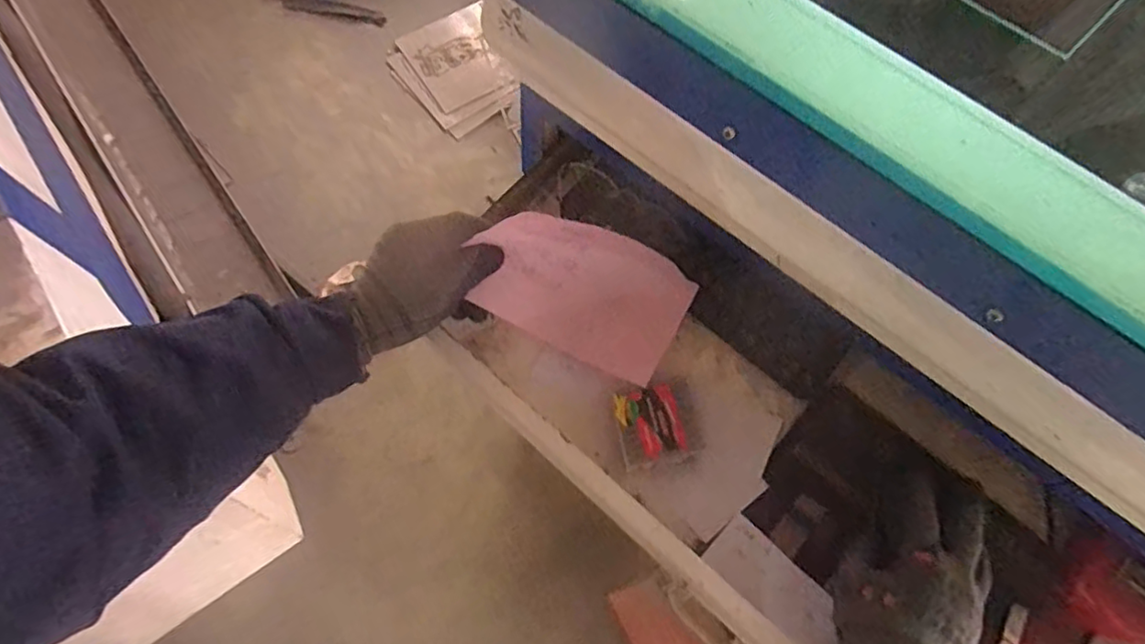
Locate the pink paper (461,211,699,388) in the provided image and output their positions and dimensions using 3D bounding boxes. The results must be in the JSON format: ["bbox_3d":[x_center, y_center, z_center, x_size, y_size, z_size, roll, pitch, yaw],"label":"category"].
[{"bbox_3d":[0.013,-0.022,0.507,0.178,0.048,0.105,25,101,-19],"label":"pink paper"}]

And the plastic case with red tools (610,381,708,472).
[{"bbox_3d":[0.070,0.084,0.512,0.065,0.017,0.060,-12,68,-9],"label":"plastic case with red tools"}]

